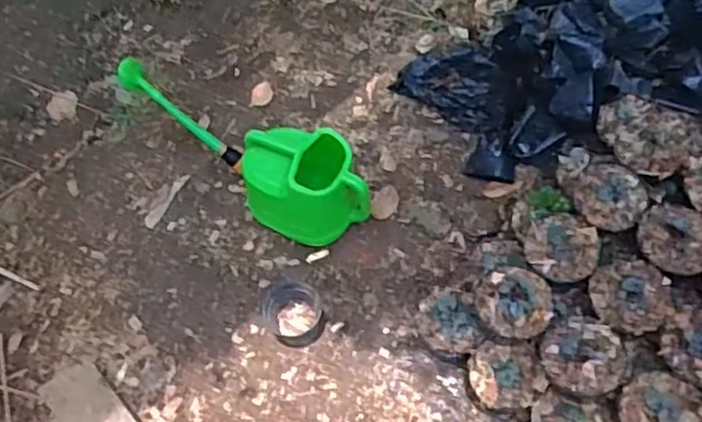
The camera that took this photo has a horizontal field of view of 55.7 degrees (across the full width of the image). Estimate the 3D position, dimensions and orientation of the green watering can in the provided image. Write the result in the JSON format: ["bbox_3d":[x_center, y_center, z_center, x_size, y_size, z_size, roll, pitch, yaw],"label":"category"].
[{"bbox_3d":[-0.214,-0.136,1.487,0.531,0.314,0.197,35,73,20],"label":"green watering can"}]

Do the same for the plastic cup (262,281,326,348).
[{"bbox_3d":[-0.121,0.221,1.432,0.126,0.068,0.132,-4,62,7],"label":"plastic cup"}]

